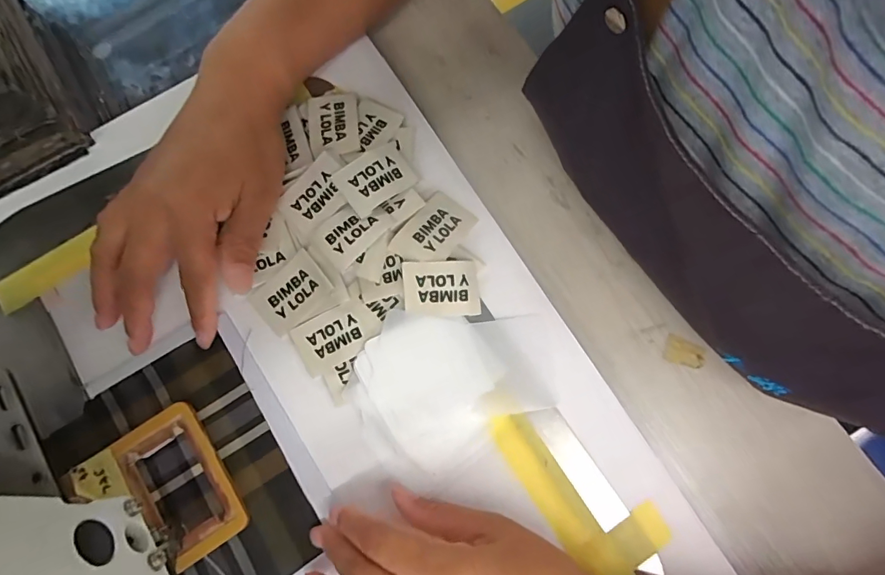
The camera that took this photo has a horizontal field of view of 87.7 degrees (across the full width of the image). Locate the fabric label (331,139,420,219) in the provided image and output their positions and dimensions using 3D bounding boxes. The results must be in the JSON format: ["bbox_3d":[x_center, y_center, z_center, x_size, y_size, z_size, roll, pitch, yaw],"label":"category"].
[{"bbox_3d":[-0.041,-0.072,0.297,0.049,0.007,0.035,-35,84,-17],"label":"fabric label"}]

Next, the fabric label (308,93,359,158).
[{"bbox_3d":[-0.074,-0.112,0.313,0.033,0.004,0.048,-9,70,1],"label":"fabric label"}]

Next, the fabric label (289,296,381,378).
[{"bbox_3d":[-0.067,0.031,0.289,0.051,0.006,0.033,-26,79,-3],"label":"fabric label"}]

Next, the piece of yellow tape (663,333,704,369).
[{"bbox_3d":[0.160,0.043,0.303,0.025,0.004,0.018,18,80,6],"label":"piece of yellow tape"}]

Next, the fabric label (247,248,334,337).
[{"bbox_3d":[-0.097,0.003,0.294,0.048,0.004,0.035,-42,80,3],"label":"fabric label"}]

